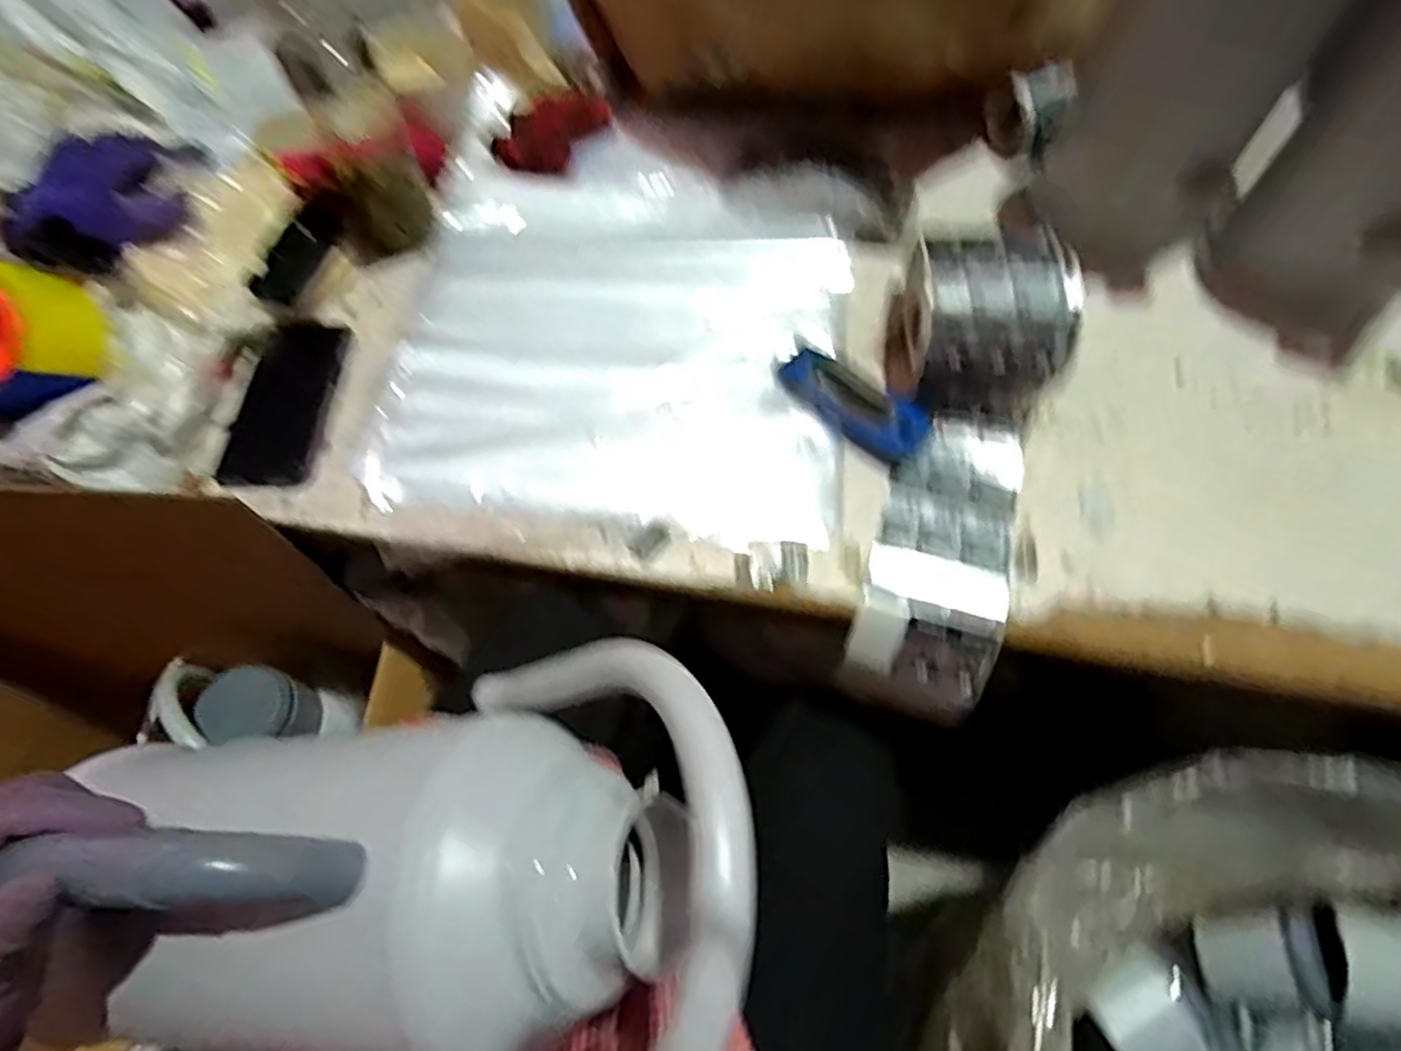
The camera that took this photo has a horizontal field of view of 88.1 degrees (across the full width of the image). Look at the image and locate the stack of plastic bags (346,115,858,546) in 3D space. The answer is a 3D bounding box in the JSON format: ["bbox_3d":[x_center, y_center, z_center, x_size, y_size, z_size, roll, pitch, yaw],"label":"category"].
[{"bbox_3d":[-0.067,-0.186,0.655,0.388,0.024,0.398,6,65,6],"label":"stack of plastic bags"}]

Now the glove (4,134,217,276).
[{"bbox_3d":[-0.547,-0.309,0.663,0.142,0.063,0.177,-4,65,1],"label":"glove"}]

